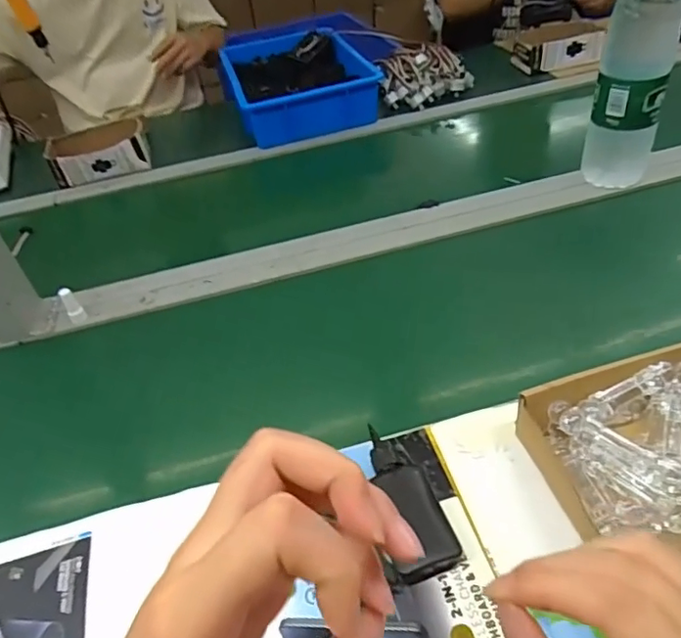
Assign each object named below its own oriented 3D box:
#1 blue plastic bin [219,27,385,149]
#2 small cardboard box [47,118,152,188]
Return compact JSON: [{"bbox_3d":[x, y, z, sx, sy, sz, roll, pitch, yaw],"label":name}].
[{"bbox_3d":[-0.104,-0.521,1.205,0.278,0.083,0.392,-17,43,-9],"label":"blue plastic bin"},{"bbox_3d":[-0.476,-0.336,1.090,0.179,0.058,0.178,-19,43,-10],"label":"small cardboard box"}]

